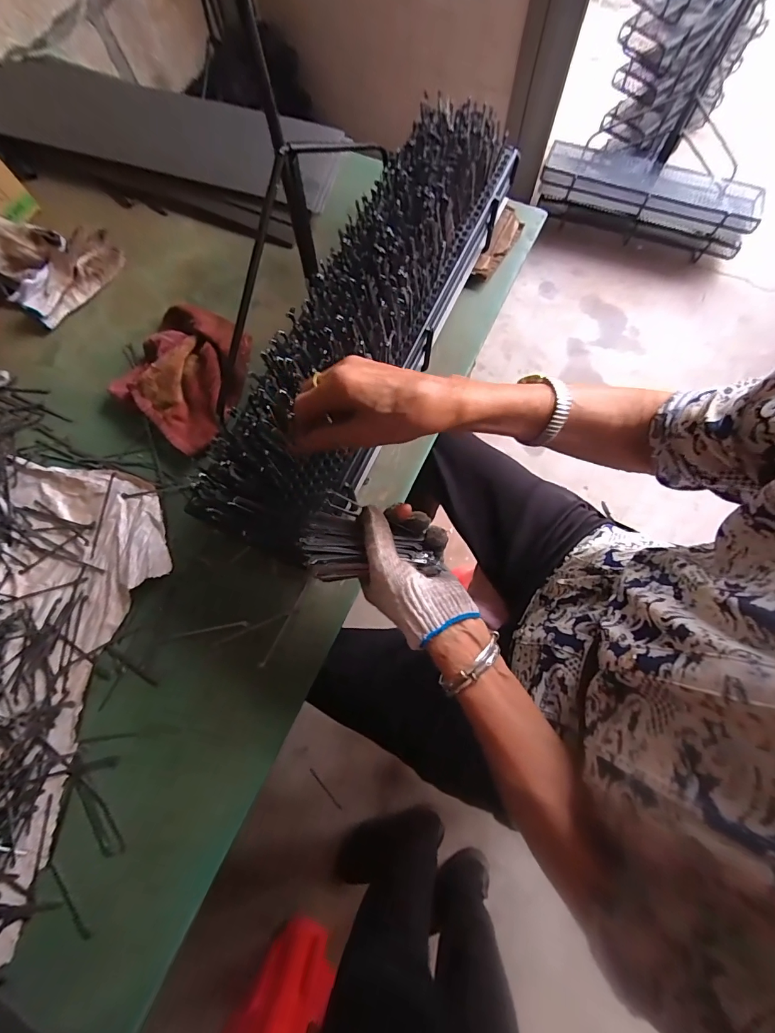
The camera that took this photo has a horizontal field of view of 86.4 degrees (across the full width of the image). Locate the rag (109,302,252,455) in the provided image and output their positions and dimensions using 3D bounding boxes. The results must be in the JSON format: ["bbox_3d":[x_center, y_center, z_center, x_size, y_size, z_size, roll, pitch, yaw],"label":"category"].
[{"bbox_3d":[-0.271,-0.193,0.544,0.158,0.044,0.171,28,77,9],"label":"rag"}]

